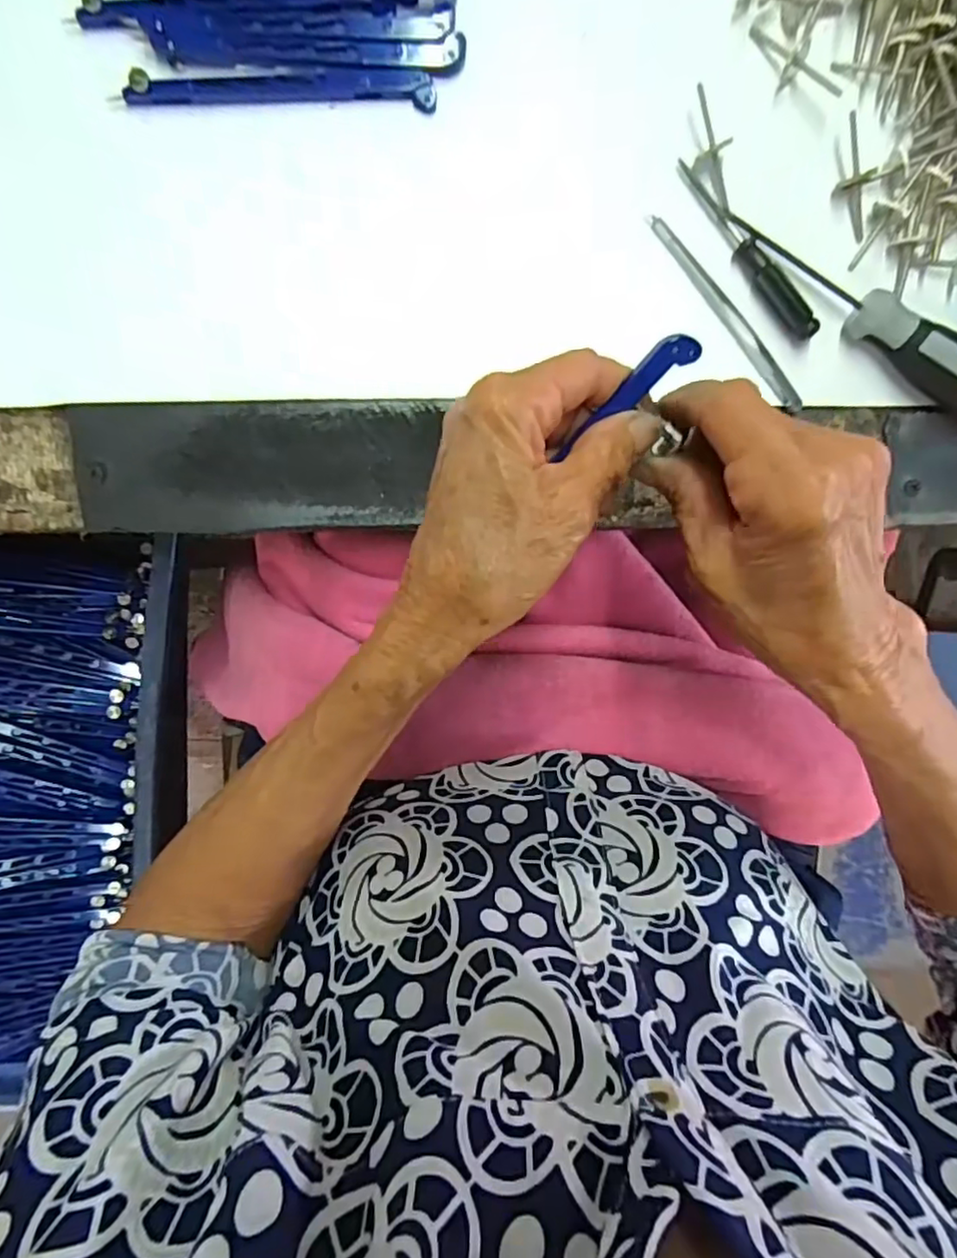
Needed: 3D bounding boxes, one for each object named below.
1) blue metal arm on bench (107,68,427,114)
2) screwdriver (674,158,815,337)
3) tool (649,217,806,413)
[{"bbox_3d":[-0.080,-0.215,0.251,0.124,0.006,0.013,-4,98,-4],"label":"blue metal arm on bench"},{"bbox_3d":[0.116,-0.164,0.273,0.012,0.011,0.091,-43,99,2],"label":"screwdriver"},{"bbox_3d":[0.110,-0.139,0.278,0.006,0.006,0.104,-40,99,2],"label":"tool"}]

